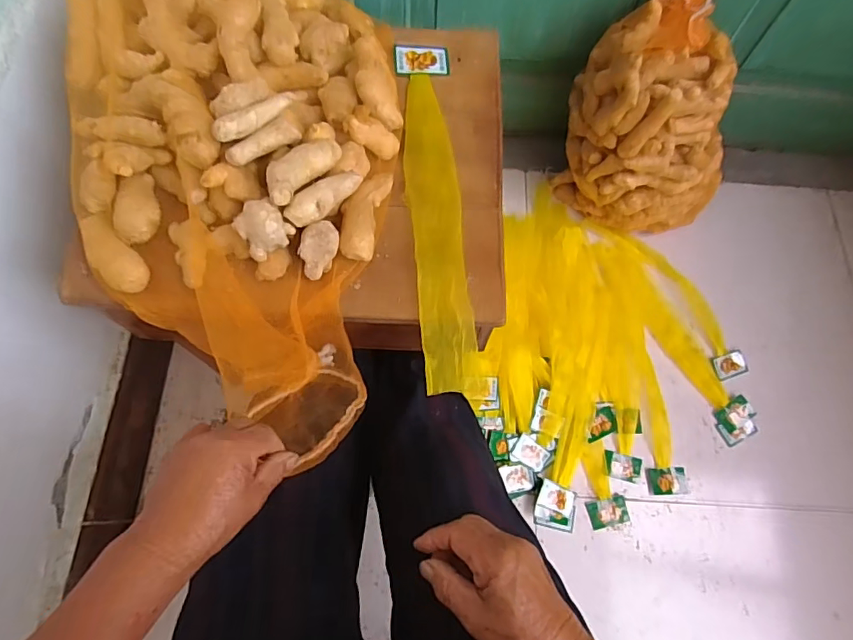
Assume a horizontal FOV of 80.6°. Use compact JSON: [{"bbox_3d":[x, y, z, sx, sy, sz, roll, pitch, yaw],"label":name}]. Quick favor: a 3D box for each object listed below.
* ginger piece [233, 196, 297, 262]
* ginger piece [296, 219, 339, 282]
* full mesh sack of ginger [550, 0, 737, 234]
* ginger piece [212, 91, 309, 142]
[{"bbox_3d":[-0.143,-0.080,0.434,0.042,0.026,0.041,-41,76,-14],"label":"ginger piece"},{"bbox_3d":[-0.099,-0.064,0.452,0.034,0.025,0.052,17,95,-31],"label":"ginger piece"},{"bbox_3d":[0.392,-0.335,0.872,0.255,0.331,0.271,-28,73,-10],"label":"full mesh sack of ginger"},{"bbox_3d":[-0.145,-0.183,0.443,0.090,0.024,0.013,-39,75,-13],"label":"ginger piece"}]

